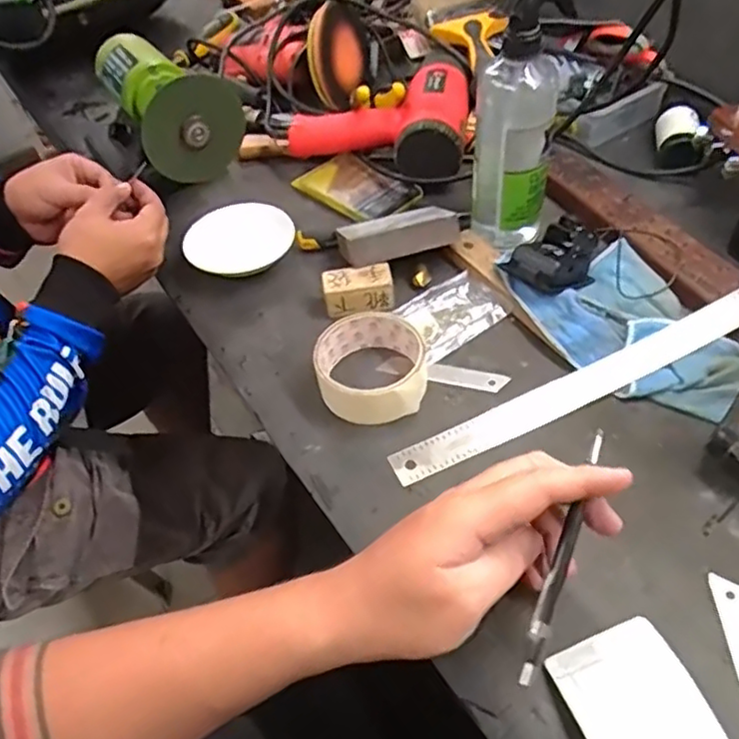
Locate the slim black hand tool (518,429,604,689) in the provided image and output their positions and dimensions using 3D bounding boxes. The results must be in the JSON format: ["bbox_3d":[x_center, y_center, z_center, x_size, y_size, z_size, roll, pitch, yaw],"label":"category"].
[{"bbox_3d":[0.105,0.099,0.351,0.009,0.007,0.140,18,74,19],"label":"slim black hand tool"}]

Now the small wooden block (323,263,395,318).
[{"bbox_3d":[-0.010,-0.068,0.564,0.059,0.028,0.031,-10,49,-3],"label":"small wooden block"}]

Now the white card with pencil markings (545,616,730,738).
[{"bbox_3d":[0.149,0.189,0.348,0.070,0.006,0.096,-18,50,-10],"label":"white card with pencil markings"}]

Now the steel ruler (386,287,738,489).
[{"bbox_3d":[0.168,0.010,0.496,0.327,0.008,0.035,-24,54,-9],"label":"steel ruler"}]

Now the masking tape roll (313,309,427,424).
[{"bbox_3d":[0.000,-0.003,0.507,0.085,0.038,0.085,-3,49,3],"label":"masking tape roll"}]

